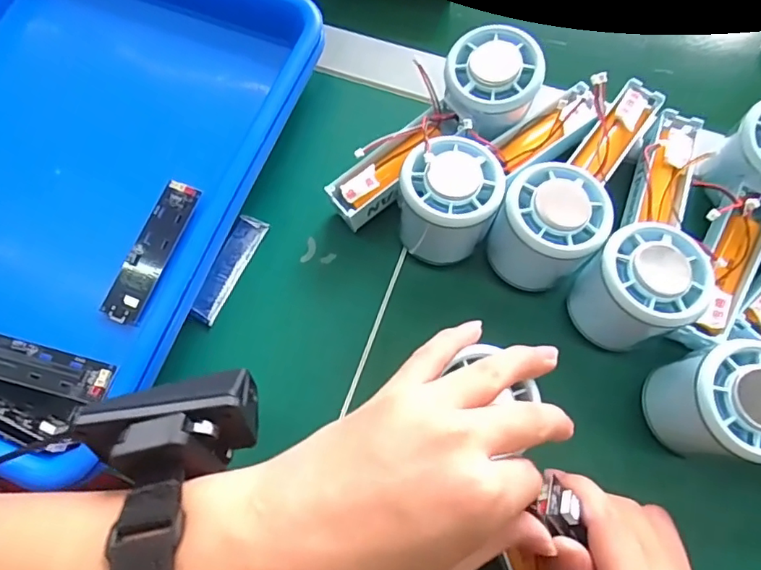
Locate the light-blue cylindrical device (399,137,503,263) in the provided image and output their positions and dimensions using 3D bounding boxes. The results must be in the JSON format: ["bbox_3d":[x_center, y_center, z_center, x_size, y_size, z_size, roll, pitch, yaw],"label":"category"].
[{"bbox_3d":[0.040,-0.047,0.324,0.056,0.064,0.055,15,71,6],"label":"light-blue cylindrical device"}]

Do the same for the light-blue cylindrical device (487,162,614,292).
[{"bbox_3d":[0.096,-0.032,0.312,0.054,0.060,0.053,0,70,1],"label":"light-blue cylindrical device"}]

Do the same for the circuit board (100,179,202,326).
[{"bbox_3d":[-0.139,-0.021,0.328,0.024,0.004,0.090,22,76,-4],"label":"circuit board"}]

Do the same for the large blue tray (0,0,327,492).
[{"bbox_3d":[-0.207,-0.078,0.349,0.250,0.048,0.336,20,72,8],"label":"large blue tray"}]

